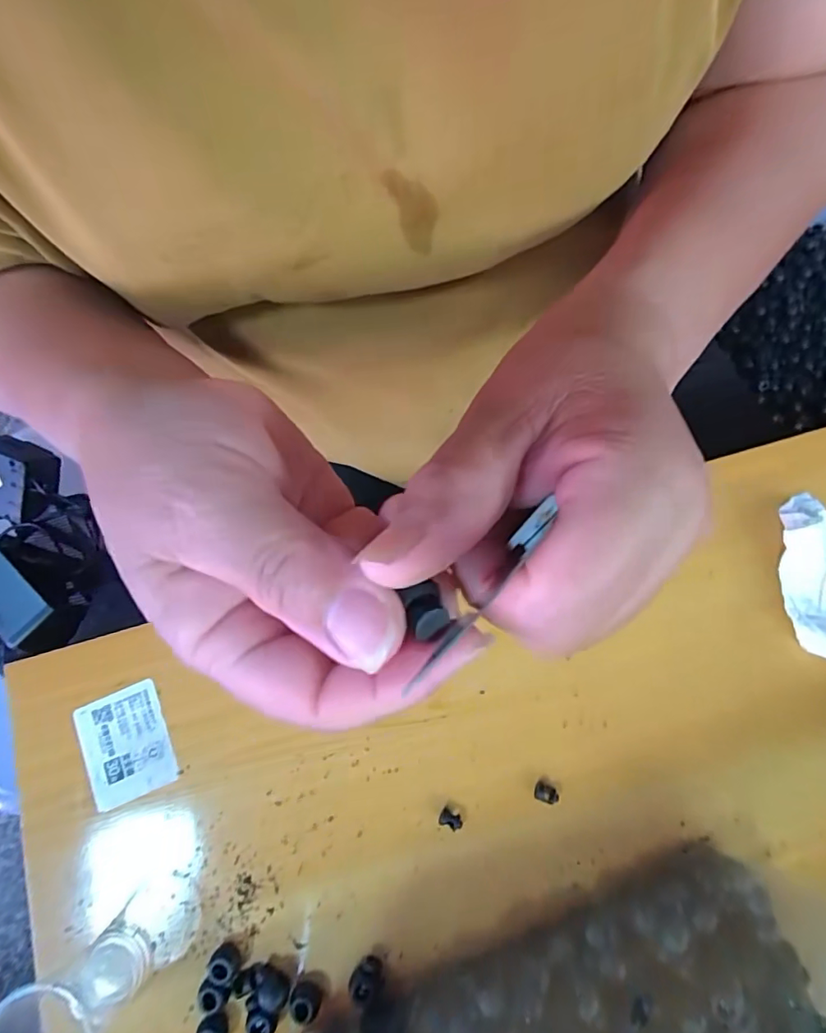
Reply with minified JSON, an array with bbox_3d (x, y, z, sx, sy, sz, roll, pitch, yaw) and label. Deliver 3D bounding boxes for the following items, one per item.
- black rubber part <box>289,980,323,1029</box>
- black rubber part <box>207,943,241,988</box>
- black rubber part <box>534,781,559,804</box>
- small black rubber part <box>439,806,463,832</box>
[{"bbox_3d":[-0.055,0.246,0.254,0.014,0.013,0.013,0,79,1],"label":"black rubber part"},{"bbox_3d":[-0.098,0.232,0.259,0.015,0.014,0.013,18,80,5],"label":"black rubber part"},{"bbox_3d":[0.073,0.152,0.275,0.012,0.006,0.009,22,80,5],"label":"black rubber part"},{"bbox_3d":[0.021,0.166,0.273,0.012,0.008,0.009,20,80,5],"label":"small black rubber part"}]

